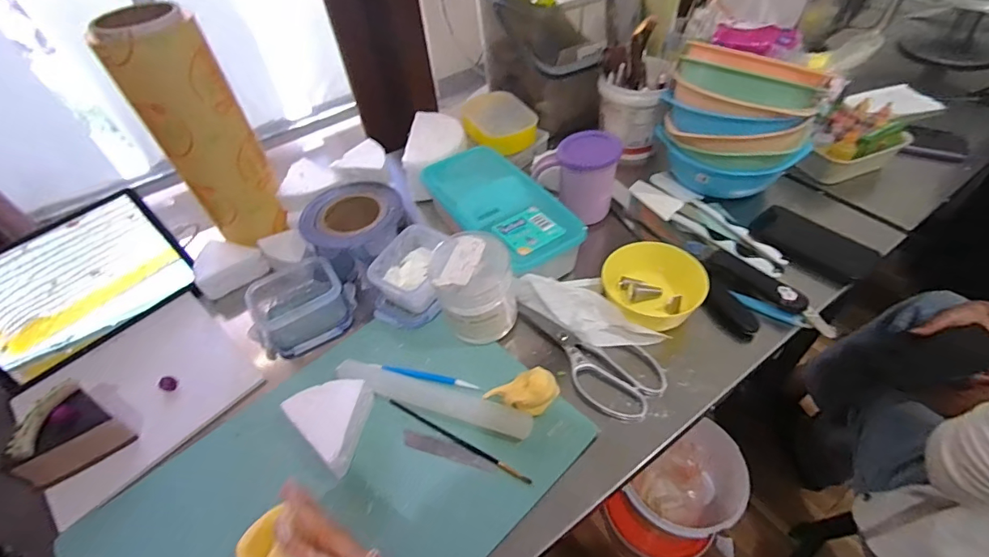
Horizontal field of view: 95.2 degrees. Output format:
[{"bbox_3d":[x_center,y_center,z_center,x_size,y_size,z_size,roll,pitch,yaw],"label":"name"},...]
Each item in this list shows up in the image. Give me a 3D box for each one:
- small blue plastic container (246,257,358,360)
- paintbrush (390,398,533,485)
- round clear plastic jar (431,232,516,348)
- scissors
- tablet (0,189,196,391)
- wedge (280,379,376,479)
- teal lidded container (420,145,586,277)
[{"bbox_3d":[-0.244,0.036,0.571,0.126,0.056,0.099,-34,54,-23],"label":"small blue plastic container"},{"bbox_3d":[-0.039,0.166,0.468,0.172,0.005,0.006,22,54,23],"label":"paintbrush"},{"bbox_3d":[-0.022,0.013,0.528,0.086,0.112,0.084,-3,48,3],"label":"round clear plastic jar"},{"bbox_3d":[0.098,0.094,0.516,0.185,0.011,0.087,19,53,21],"label":"scissors"},{"bbox_3d":[-0.526,0.009,0.569,0.234,0.146,0.016,-41,26,-27],"label":"tablet"},{"bbox_3d":[-0.158,0.143,0.468,0.086,0.047,0.080,33,59,30],"label":"wedge"},{"bbox_3d":[0.005,-0.087,0.645,0.140,0.070,0.264,-29,52,-19],"label":"teal lidded container"}]

